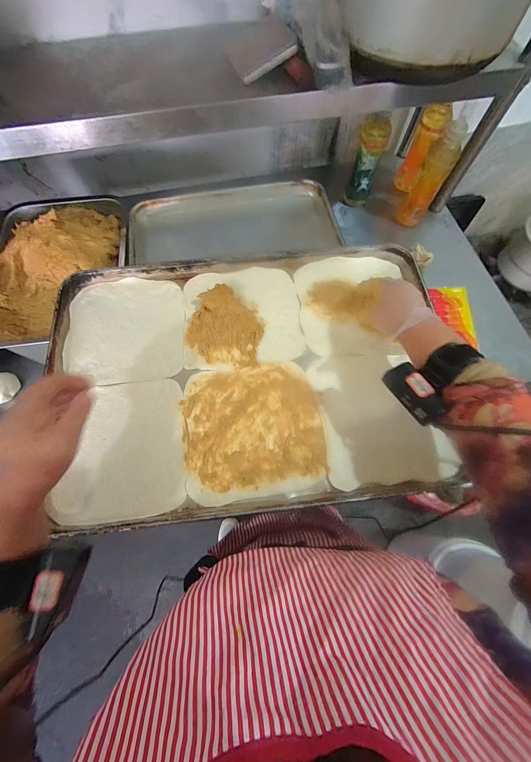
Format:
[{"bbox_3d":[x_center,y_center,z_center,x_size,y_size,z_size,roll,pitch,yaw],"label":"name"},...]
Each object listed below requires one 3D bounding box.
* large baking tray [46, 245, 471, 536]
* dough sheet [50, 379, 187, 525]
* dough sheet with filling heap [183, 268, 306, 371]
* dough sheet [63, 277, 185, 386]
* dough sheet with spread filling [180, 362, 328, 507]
[{"bbox_3d":[-0.033,-0.021,0.422,0.554,0.028,0.398,-6,70,-3],"label":"large baking tray"},{"bbox_3d":[-0.199,0.092,0.388,0.165,0.009,0.185,-6,70,-3],"label":"dough sheet"},{"bbox_3d":[-0.038,-0.112,0.451,0.189,0.025,0.185,-5,70,-2],"label":"dough sheet with filling heap"},{"bbox_3d":[-0.229,-0.086,0.454,0.184,0.009,0.189,-6,70,-3],"label":"dough sheet"},{"bbox_3d":[-0.018,0.068,0.396,0.196,0.006,0.186,-8,70,-4],"label":"dough sheet with spread filling"}]

